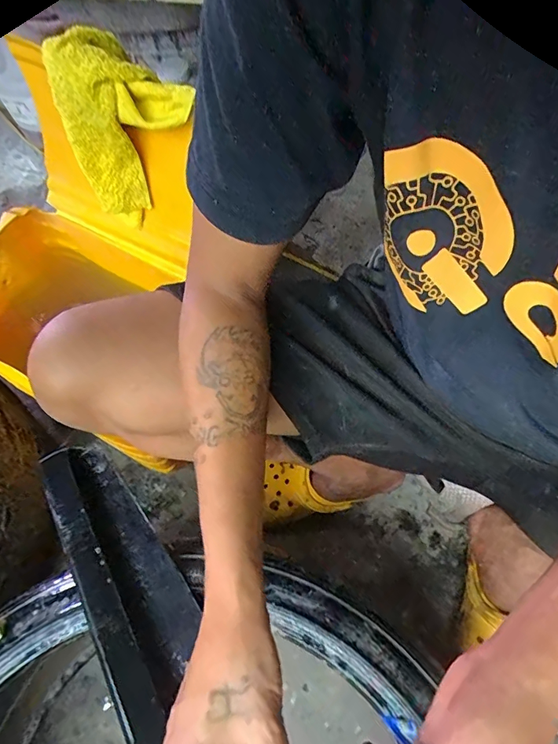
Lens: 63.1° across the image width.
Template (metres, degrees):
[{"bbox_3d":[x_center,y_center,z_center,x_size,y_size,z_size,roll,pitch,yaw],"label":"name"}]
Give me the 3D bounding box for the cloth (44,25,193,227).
[{"bbox_3d":[-0.207,-0.305,0.583,0.120,0.170,0.186,-37,69,-13],"label":"cloth"}]

